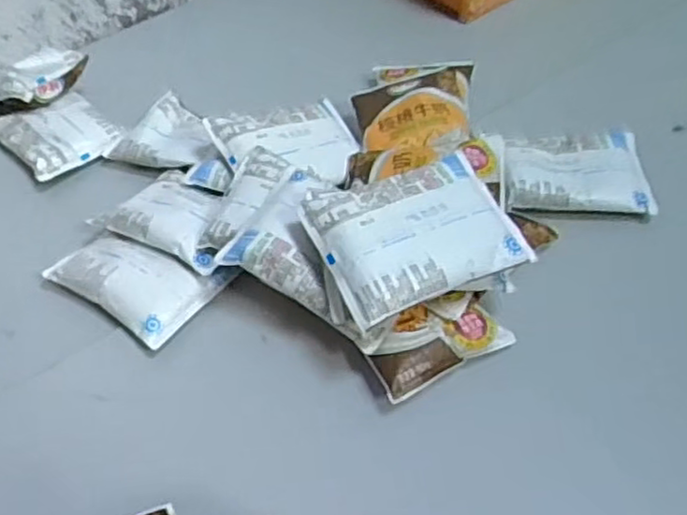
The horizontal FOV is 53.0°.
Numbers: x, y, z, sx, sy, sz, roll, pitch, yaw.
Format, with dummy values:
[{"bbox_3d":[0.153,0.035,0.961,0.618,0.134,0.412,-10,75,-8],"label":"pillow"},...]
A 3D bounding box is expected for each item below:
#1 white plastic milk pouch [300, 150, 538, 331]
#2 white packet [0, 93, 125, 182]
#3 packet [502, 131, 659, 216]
[{"bbox_3d":[0.049,-0.018,0.454,0.128,0.030,0.094,-20,50,-11],"label":"white plastic milk pouch"},{"bbox_3d":[-0.275,-0.118,0.663,0.090,0.024,0.107,-36,55,-23],"label":"white packet"},{"bbox_3d":[0.185,-0.074,0.563,0.115,0.024,0.090,1,50,6],"label":"packet"}]

